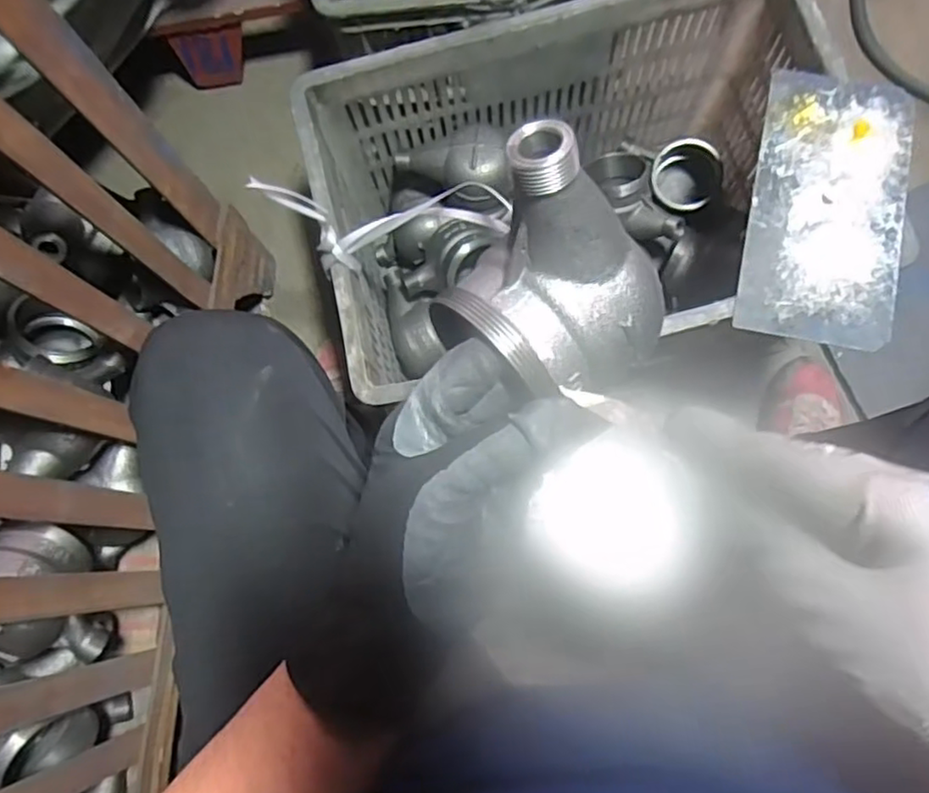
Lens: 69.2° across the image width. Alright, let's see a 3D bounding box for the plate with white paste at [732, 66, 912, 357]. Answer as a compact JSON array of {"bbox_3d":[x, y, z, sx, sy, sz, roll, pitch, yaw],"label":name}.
[{"bbox_3d":[0.302,-0.158,0.559,0.120,0.006,0.233,12,80,8],"label":"plate with white paste"}]

